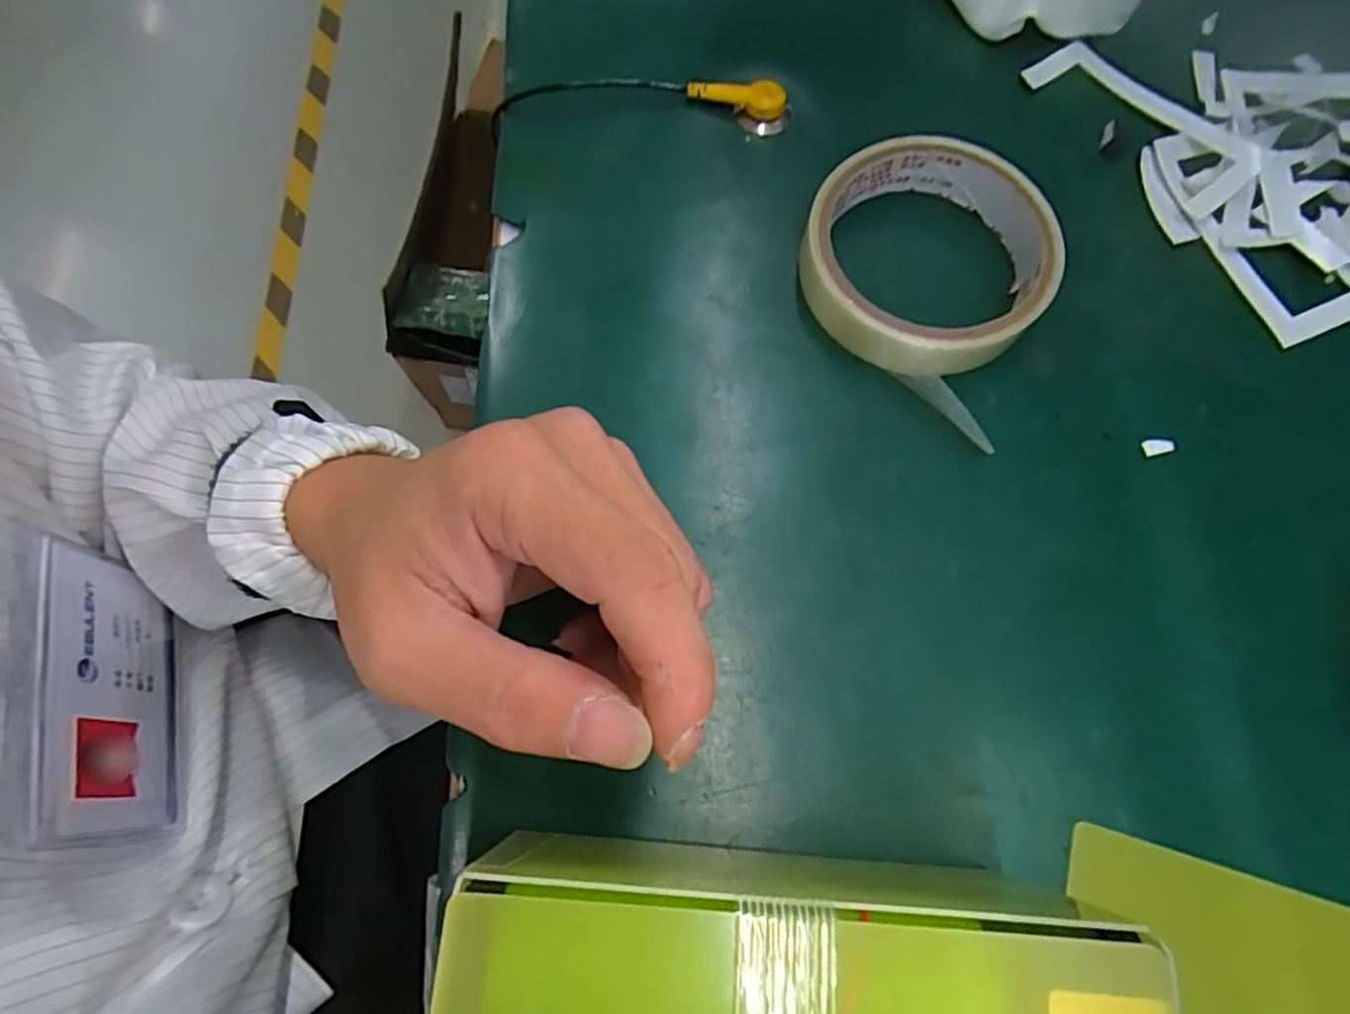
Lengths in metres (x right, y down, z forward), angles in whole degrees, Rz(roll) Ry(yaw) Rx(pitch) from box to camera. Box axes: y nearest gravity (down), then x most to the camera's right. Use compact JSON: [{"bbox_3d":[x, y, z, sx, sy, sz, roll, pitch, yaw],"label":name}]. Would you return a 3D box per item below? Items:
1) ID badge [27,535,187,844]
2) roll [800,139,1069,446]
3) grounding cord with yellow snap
[{"bbox_3d":[-0.193,0.065,0.239,0.007,0.067,0.092,-11,72,-4],"label":"ID badge"},{"bbox_3d":[0.093,-0.090,0.261,0.090,0.025,0.098,0,71,0],"label":"roll"},{"bbox_3d":[-0.017,-0.167,0.293,0.126,0.028,0.015,0,71,0],"label":"grounding cord with yellow snap"}]

